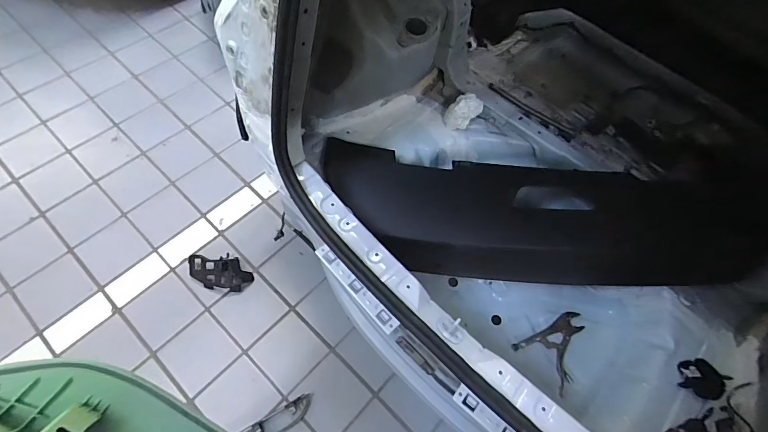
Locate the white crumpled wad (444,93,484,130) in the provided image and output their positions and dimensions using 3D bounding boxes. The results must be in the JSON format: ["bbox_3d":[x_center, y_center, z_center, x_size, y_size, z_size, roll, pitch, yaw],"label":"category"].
[{"bbox_3d":[0.240,-0.321,1.213,0.123,0.071,0.077,-26,67,-18],"label":"white crumpled wad"}]

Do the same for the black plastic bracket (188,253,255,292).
[{"bbox_3d":[-0.598,0.193,1.416,0.244,0.081,0.131,9,61,0],"label":"black plastic bracket"}]

